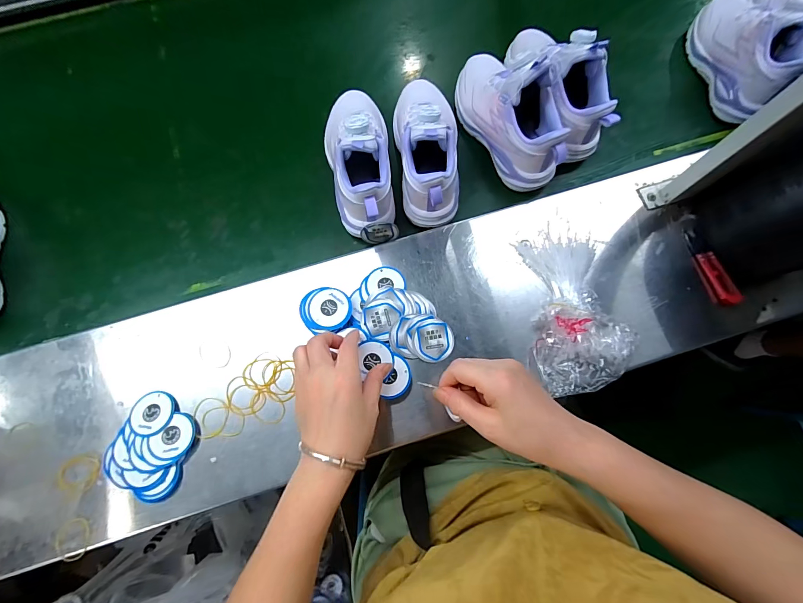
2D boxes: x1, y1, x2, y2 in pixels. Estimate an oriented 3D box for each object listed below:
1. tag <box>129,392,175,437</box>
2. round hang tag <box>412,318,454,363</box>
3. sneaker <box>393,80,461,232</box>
[{"bbox_3d":[-0.284,0.127,0.400,0.048,0.007,0.048,-1,72,2],"label":"tag"},{"bbox_3d":[0.037,0.046,0.412,0.048,0.004,0.049,-5,89,-6],"label":"round hang tag"},{"bbox_3d":[0.037,-0.215,0.455,0.082,0.093,0.219,-8,71,0],"label":"sneaker"}]

